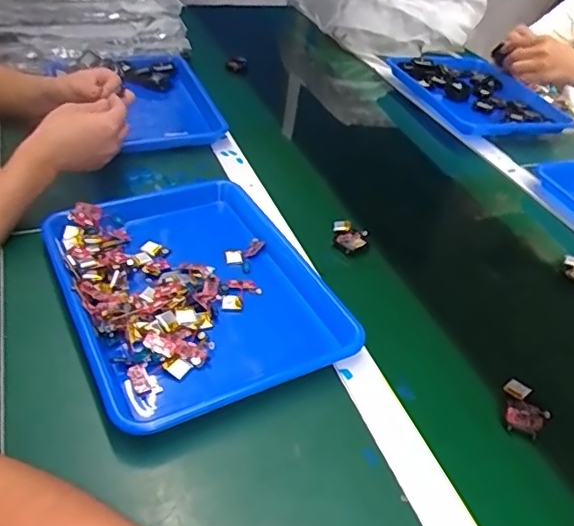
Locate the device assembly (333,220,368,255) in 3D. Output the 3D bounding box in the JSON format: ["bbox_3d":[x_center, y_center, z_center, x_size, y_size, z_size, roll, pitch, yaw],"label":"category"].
[{"bbox_3d":[0.076,-0.034,0.724,0.040,0.027,0.047,-26,49,-34],"label":"device assembly"}]

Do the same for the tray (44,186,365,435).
[{"bbox_3d":[-0.097,0.018,0.603,0.258,0.035,0.326,-15,43,-25],"label":"tray"}]

